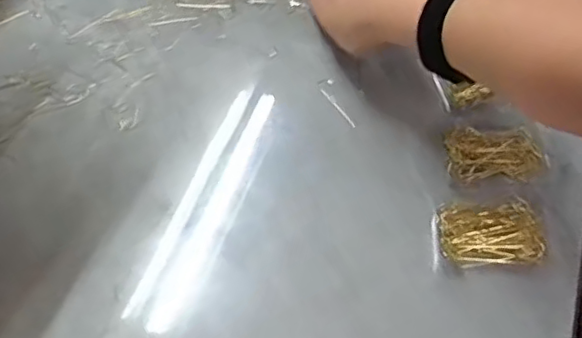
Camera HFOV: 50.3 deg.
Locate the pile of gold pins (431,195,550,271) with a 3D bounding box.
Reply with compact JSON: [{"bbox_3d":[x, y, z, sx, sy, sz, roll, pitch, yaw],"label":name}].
[{"bbox_3d":[0.140,0.044,0.438,0.075,0.021,0.044,0,56,5],"label":"pile of gold pins"}]

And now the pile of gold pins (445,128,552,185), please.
[{"bbox_3d":[0.158,-0.011,0.476,0.074,0.015,0.045,-3,56,4],"label":"pile of gold pins"}]

